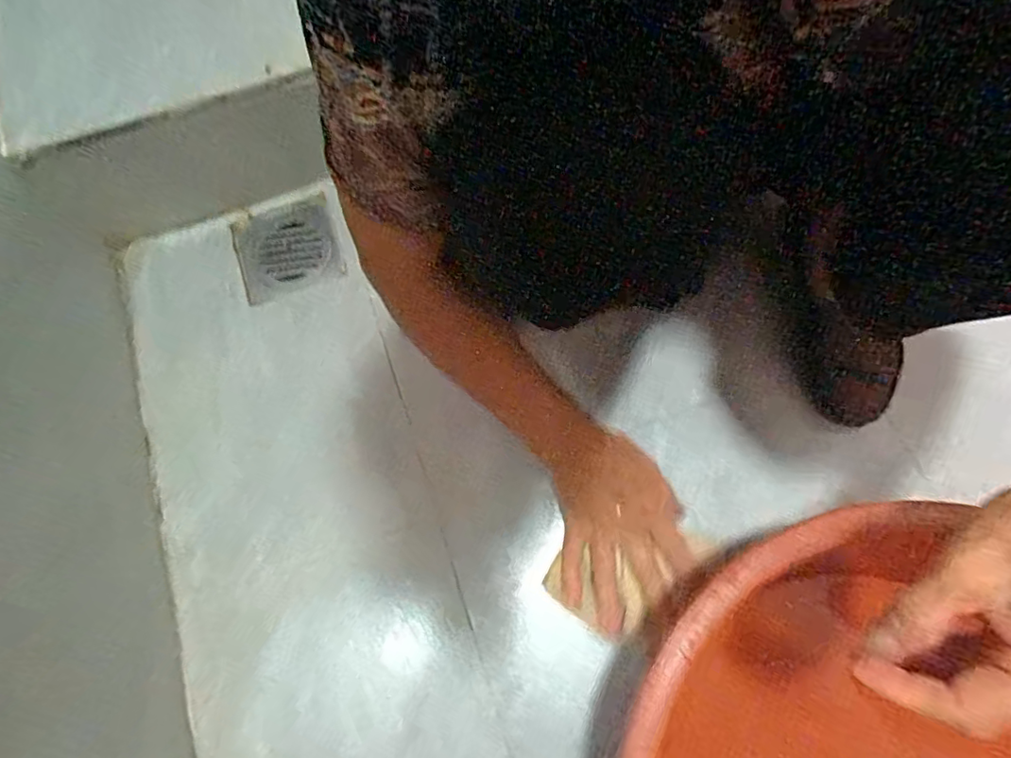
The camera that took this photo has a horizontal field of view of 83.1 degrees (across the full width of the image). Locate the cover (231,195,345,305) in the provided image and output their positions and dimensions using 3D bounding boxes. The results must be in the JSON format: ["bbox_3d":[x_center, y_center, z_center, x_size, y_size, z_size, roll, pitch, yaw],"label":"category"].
[{"bbox_3d":[-0.223,-0.136,0.578,0.100,0.011,0.096,-18,70,-5],"label":"cover"}]

